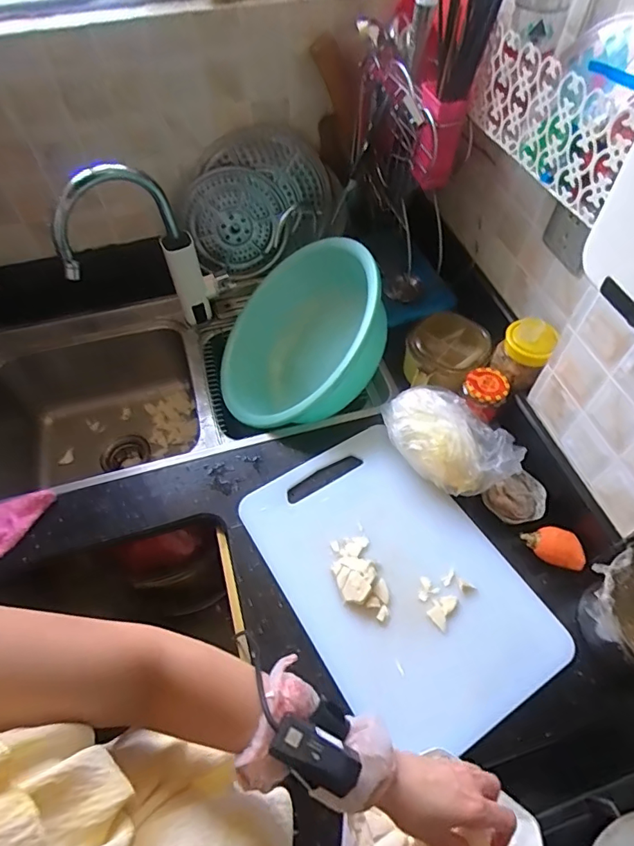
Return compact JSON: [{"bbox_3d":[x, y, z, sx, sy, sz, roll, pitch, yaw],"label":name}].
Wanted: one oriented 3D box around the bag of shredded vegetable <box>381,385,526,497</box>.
[{"bbox_3d":[0.204,0.029,0.764,0.133,0.084,0.202,-39,63,-22],"label":"bag of shredded vegetable"}]

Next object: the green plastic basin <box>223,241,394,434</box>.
[{"bbox_3d":[-0.017,-0.159,0.934,0.354,0.125,0.371,-35,47,25],"label":"green plastic basin"}]

